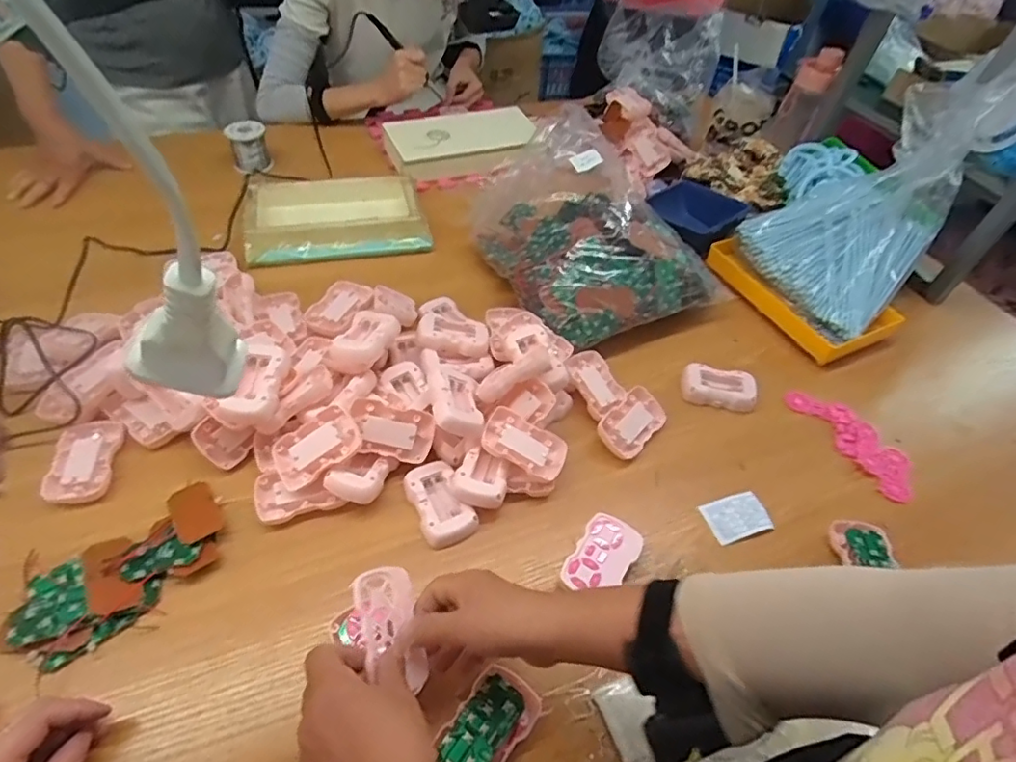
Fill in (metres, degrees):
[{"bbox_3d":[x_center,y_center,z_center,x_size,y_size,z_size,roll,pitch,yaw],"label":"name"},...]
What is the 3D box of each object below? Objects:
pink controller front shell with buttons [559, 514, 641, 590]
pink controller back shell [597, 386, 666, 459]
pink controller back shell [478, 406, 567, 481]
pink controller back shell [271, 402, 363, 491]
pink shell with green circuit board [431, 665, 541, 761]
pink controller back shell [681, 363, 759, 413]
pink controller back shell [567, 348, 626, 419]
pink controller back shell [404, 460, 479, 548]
[{"bbox_3d":[0.092,0.176,0.545,0.054,0.026,0.086,29,53,17],"label":"pink controller front shell with buttons"},{"bbox_3d":[0.148,0.050,0.662,0.057,0.019,0.095,50,55,2],"label":"pink controller back shell"},{"bbox_3d":[0.019,0.068,0.596,0.094,0.011,0.057,32,52,-5],"label":"pink controller back shell"},{"bbox_3d":[-0.197,0.068,0.565,0.094,0.014,0.055,-35,78,6],"label":"pink controller back shell"},{"bbox_3d":[-0.017,0.280,0.444,0.054,0.019,0.090,31,54,19],"label":"pink shell with green circuit board"},{"bbox_3d":[0.271,0.006,0.715,0.087,0.031,0.054,14,50,5],"label":"pink controller back shell"},{"bbox_3d":[0.108,0.002,0.691,0.057,0.021,0.085,-24,67,-27],"label":"pink controller back shell"},{"bbox_3d":[-0.071,0.124,0.571,0.052,0.016,0.088,-19,55,-21],"label":"pink controller back shell"}]

